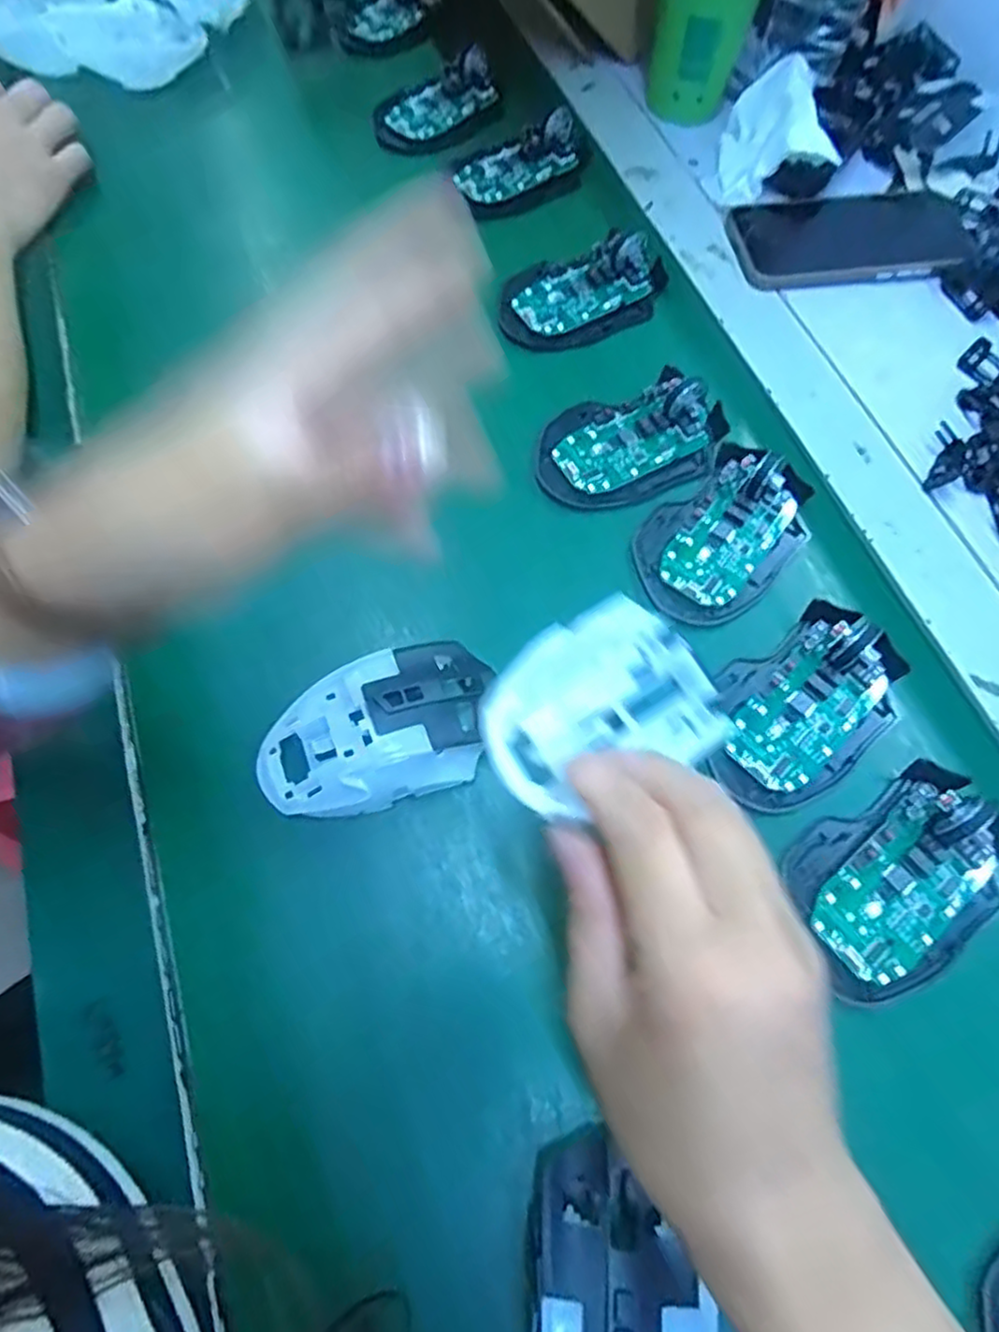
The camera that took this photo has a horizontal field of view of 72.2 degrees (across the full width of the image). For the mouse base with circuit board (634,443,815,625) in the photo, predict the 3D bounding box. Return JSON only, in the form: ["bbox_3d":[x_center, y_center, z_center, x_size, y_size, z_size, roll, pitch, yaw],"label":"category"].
[{"bbox_3d":[0.126,-0.075,0.375,0.109,0.026,0.072,-39,72,-15],"label":"mouse base with circuit board"}]

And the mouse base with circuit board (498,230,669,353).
[{"bbox_3d":[0.055,-0.247,0.451,0.115,0.020,0.069,-22,69,-9],"label":"mouse base with circuit board"}]

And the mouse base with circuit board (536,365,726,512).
[{"bbox_3d":[0.077,-0.133,0.399,0.113,0.024,0.071,-15,68,-6],"label":"mouse base with circuit board"}]

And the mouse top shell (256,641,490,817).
[{"bbox_3d":[-0.057,0.032,0.319,0.111,0.034,0.061,-21,69,-9],"label":"mouse top shell"}]

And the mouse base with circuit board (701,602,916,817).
[{"bbox_3d":[0.150,0.020,0.340,0.112,0.018,0.072,-37,72,-14],"label":"mouse base with circuit board"}]

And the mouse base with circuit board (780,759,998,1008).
[{"bbox_3d":[0.183,0.093,0.303,0.107,0.029,0.072,-28,70,-11],"label":"mouse base with circuit board"}]

